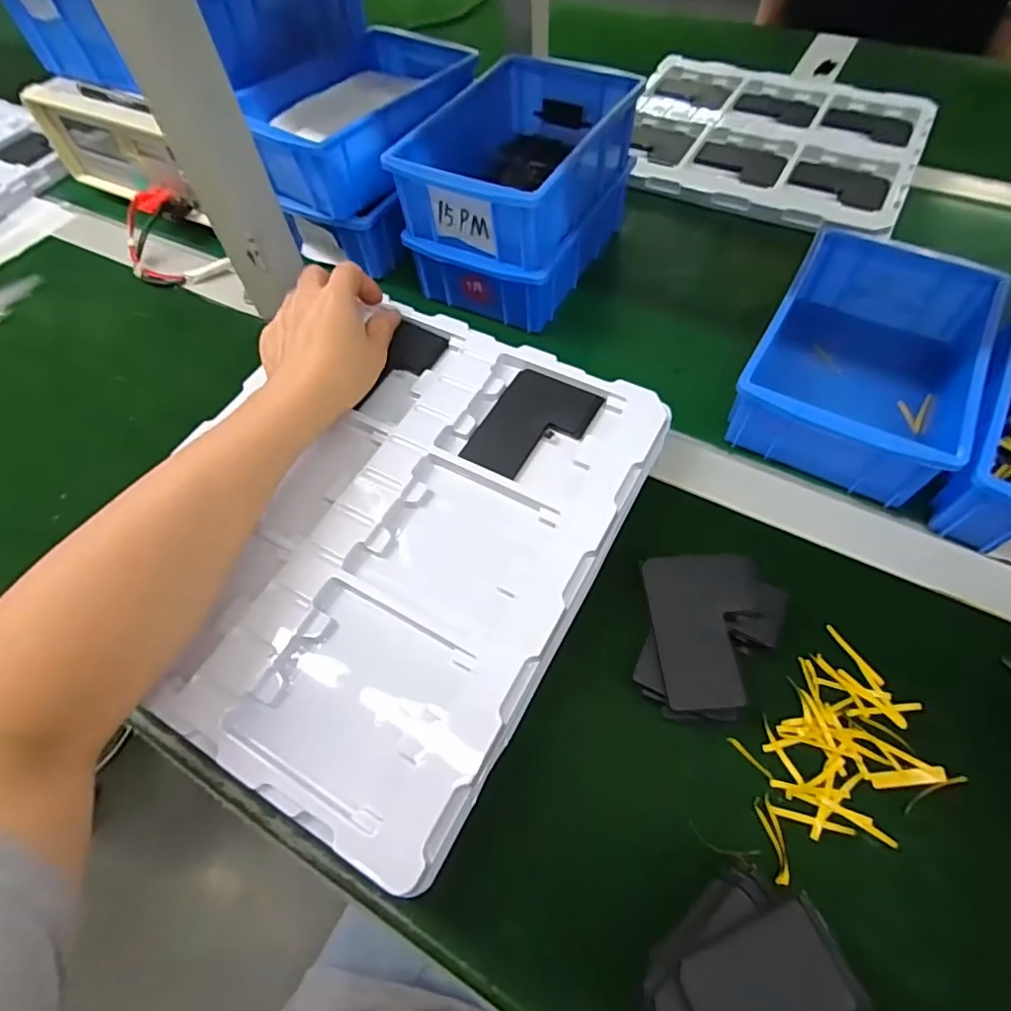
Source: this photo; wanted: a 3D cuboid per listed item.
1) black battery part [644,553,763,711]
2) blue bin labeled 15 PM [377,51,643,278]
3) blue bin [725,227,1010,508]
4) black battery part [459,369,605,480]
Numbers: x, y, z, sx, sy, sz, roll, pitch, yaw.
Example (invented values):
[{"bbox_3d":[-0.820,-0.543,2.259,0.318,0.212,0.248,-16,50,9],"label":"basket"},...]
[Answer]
[{"bbox_3d":[0.117,0.068,0.314,0.065,0.004,0.091,-2,54,1],"label":"black battery part"},{"bbox_3d":[0.013,-0.287,0.456,0.131,0.062,0.195,24,63,17],"label":"blue bin labeled 15 PM"},{"bbox_3d":[0.258,-0.108,0.400,0.131,0.057,0.198,27,64,17],"label":"blue bin"},{"bbox_3d":[0.019,-0.054,0.378,0.064,0.004,0.088,25,64,16],"label":"black battery part"}]

